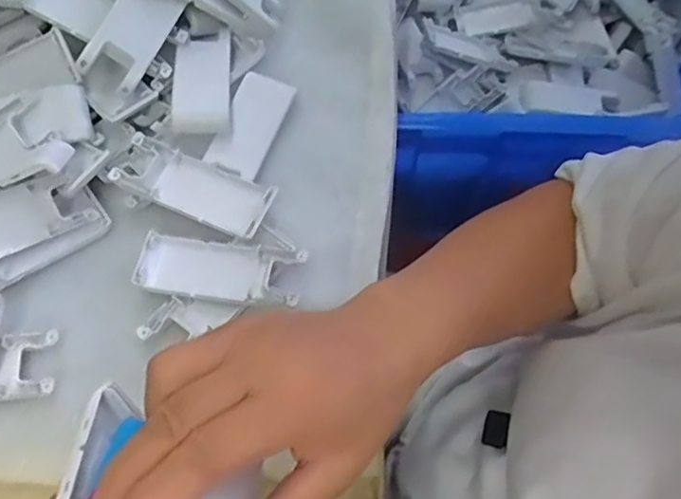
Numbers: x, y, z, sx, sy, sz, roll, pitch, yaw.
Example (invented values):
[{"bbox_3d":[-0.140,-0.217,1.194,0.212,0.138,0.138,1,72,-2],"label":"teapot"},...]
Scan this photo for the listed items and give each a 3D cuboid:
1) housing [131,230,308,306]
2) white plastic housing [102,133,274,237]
[{"bbox_3d":[-0.077,0.011,0.398,0.103,0.017,0.038,9,66,2],"label":"housing"},{"bbox_3d":[-0.097,-0.042,0.421,0.104,0.011,0.045,19,66,6],"label":"white plastic housing"}]

